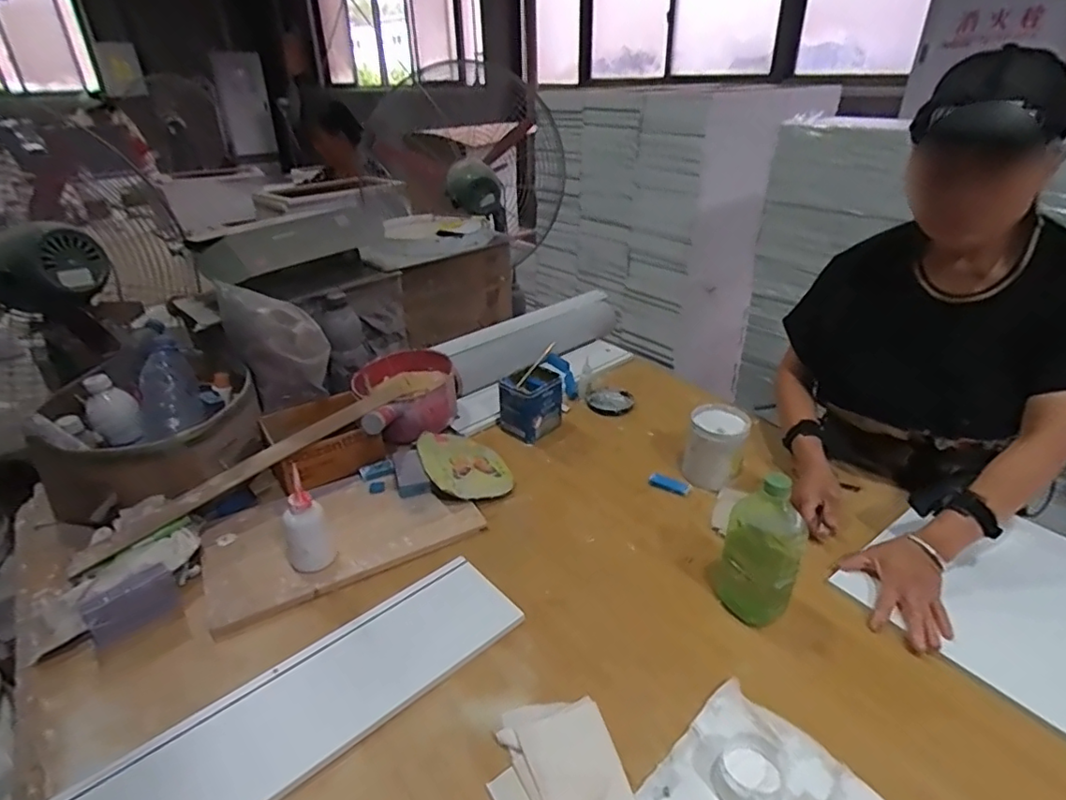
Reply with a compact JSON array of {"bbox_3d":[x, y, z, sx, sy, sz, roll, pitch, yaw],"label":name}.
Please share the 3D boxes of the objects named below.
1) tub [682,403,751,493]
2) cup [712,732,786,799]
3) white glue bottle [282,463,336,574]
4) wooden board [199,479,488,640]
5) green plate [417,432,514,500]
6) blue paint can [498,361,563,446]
[{"bbox_3d":[0.319,0.083,1.010,0.098,0.115,0.104,14,33,21],"label":"tub"},{"bbox_3d":[0.217,0.375,0.574,0.061,0.038,0.063,1,30,-1],"label":"cup"},{"bbox_3d":[-0.325,0.180,0.821,0.062,0.129,0.065,-15,34,-26],"label":"white glue bottle"},{"bbox_3d":[-0.304,0.203,0.912,0.393,0.028,0.219,-16,34,-27],"label":"wooden board"},{"bbox_3d":[-0.125,0.110,1.035,0.149,0.033,0.188,-12,33,-21],"label":"green plate"},{"bbox_3d":[-0.007,0.004,1.154,0.113,0.109,0.103,-22,37,-34],"label":"blue paint can"}]

